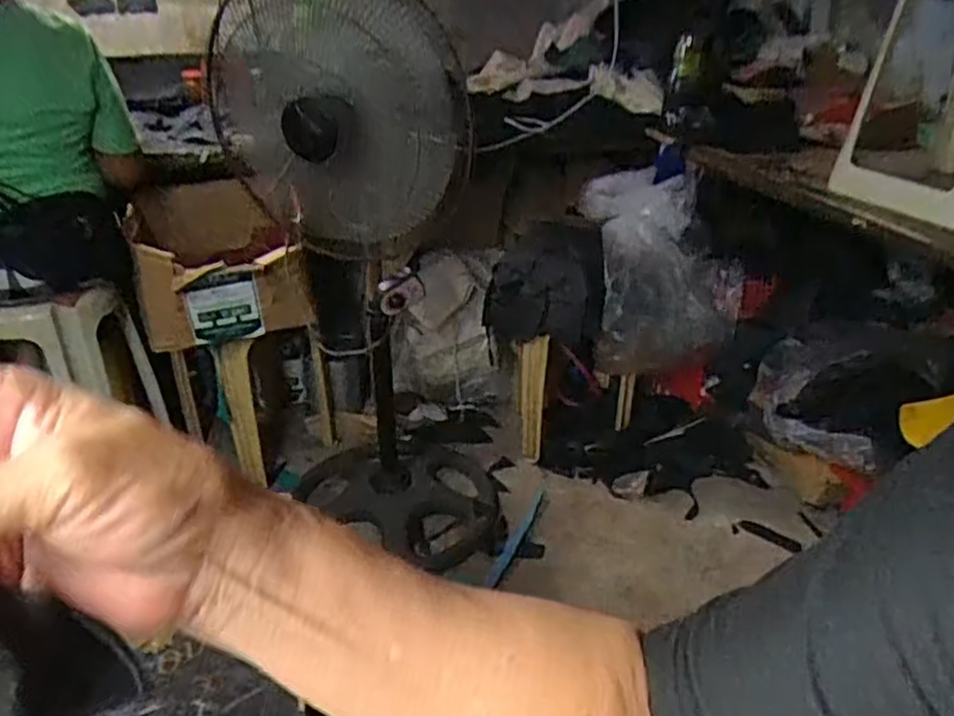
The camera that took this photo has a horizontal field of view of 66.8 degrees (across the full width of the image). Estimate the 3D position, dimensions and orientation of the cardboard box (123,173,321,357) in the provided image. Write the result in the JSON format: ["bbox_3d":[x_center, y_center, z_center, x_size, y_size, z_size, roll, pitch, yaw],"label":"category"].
[{"bbox_3d":[-0.612,-0.248,1.674,0.335,0.244,0.687,-12,30,-23],"label":"cardboard box"}]

